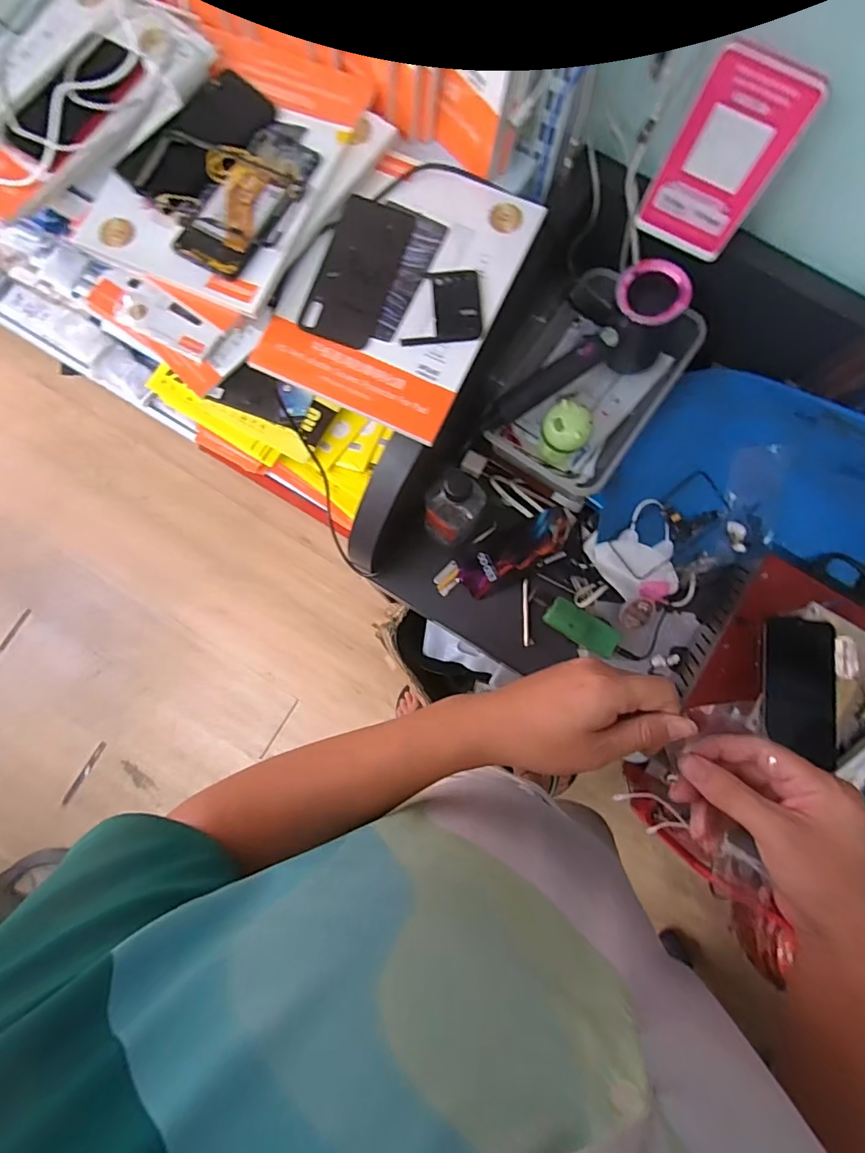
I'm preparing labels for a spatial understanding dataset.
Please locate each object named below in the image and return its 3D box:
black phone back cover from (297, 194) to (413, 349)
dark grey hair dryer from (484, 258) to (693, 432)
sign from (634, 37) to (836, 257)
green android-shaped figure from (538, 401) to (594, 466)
[{"bbox_3d":[-0.073,-0.300,0.506,0.071,0.008,0.149,19,82,2],"label":"black phone back cover"},{"bbox_3d":[0.175,-0.237,0.584,0.246,0.116,0.082,-43,85,-6],"label":"dark grey hair dryer"},{"bbox_3d":[0.275,-0.392,0.491,0.098,0.155,0.007,31,67,5],"label":"sign"},{"bbox_3d":[0.147,-0.159,0.590,0.052,0.091,0.048,0,82,-1],"label":"green android-shaped figure"}]

